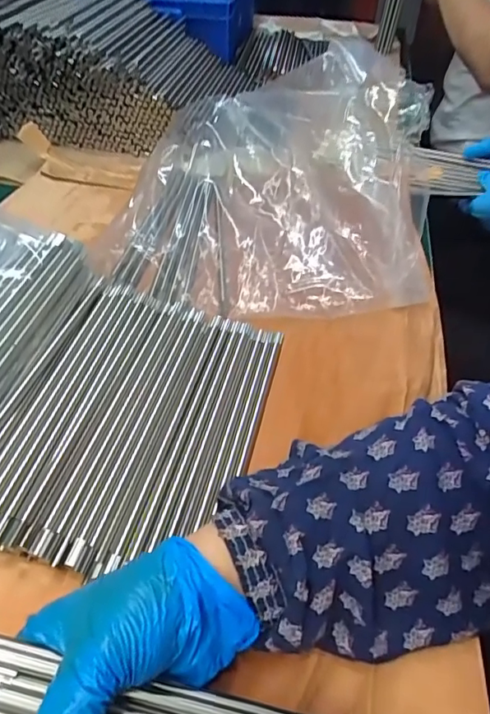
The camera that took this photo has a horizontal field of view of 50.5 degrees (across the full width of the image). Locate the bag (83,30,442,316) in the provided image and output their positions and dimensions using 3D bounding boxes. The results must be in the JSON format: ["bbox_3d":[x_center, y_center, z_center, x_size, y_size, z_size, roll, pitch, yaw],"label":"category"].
[{"bbox_3d":[0.027,-0.195,0.506,0.271,0.169,0.305,5,46,3],"label":"bag"}]

